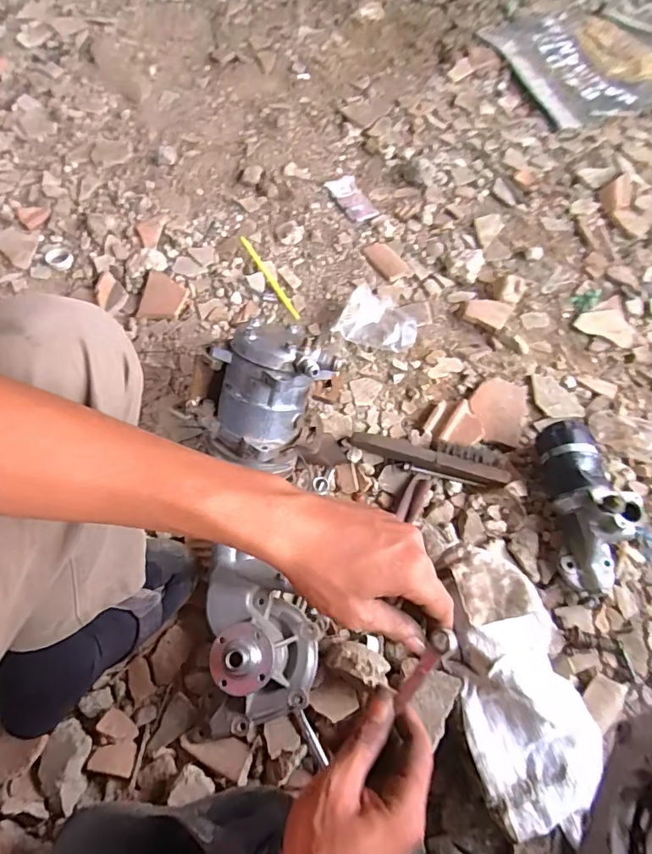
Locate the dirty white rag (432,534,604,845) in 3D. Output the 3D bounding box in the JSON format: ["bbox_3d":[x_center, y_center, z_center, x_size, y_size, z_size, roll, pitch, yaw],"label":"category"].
[{"bbox_3d":[0.226,0.304,0.591,0.157,0.078,0.316,-12,69,-8],"label":"dirty white rag"}]

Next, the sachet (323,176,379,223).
[{"bbox_3d":[0.050,-0.451,0.959,0.062,0.008,0.124,-27,70,-14],"label":"sachet"}]

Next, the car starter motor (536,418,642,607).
[{"bbox_3d":[0.368,0.108,0.674,0.097,0.098,0.244,-4,67,-4],"label":"car starter motor"}]

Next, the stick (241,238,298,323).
[{"bbox_3d":[-0.100,-0.268,0.866,0.013,0.008,0.199,-30,71,-15],"label":"stick"}]

